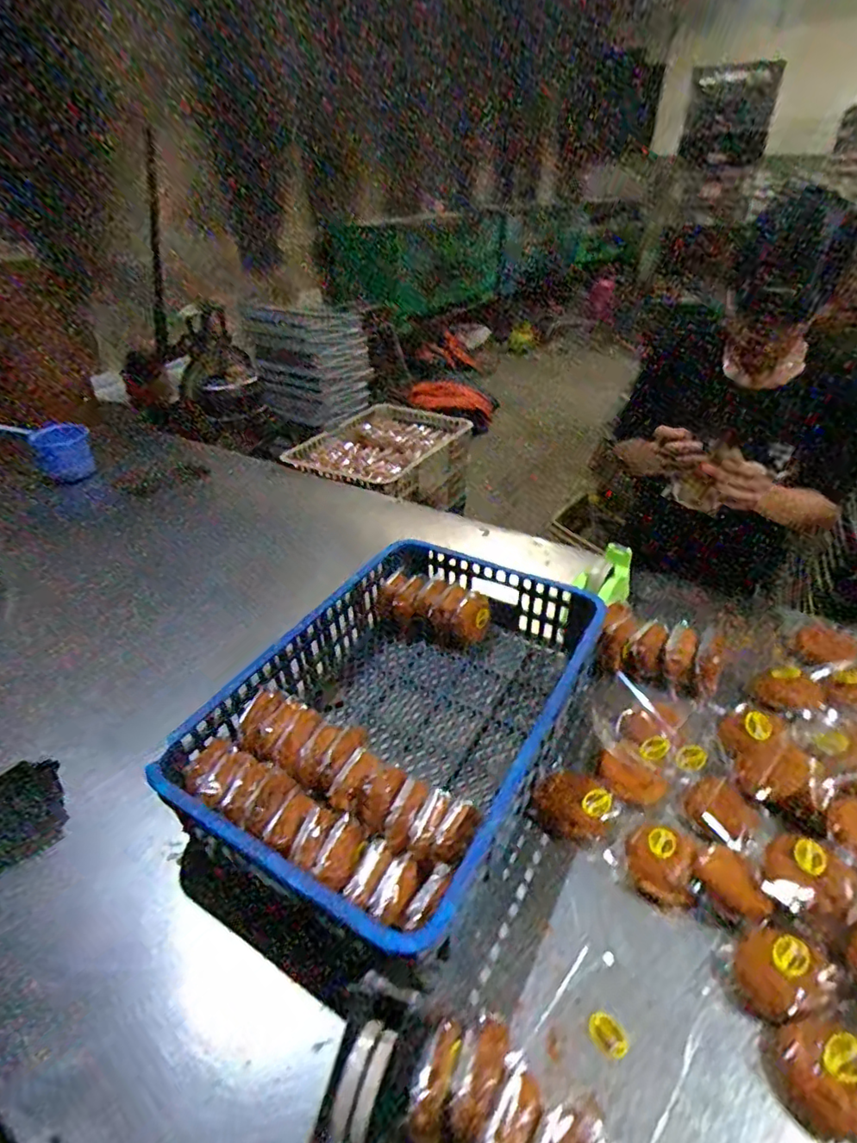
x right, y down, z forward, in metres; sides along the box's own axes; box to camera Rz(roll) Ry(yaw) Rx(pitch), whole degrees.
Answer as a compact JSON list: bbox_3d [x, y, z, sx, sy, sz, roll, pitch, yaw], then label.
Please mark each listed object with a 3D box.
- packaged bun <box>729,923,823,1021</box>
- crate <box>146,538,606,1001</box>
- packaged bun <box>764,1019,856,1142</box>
[{"bbox_3d":[0.373,0.431,0.605,0.089,0.040,0.081,0,35,0],"label":"packaged bun"},{"bbox_3d":[-0.028,0.203,0.869,0.427,0.140,0.633,17,42,27],"label":"crate"},{"bbox_3d":[0.381,0.484,0.537,0.091,0.045,0.084,0,35,0],"label":"packaged bun"}]

